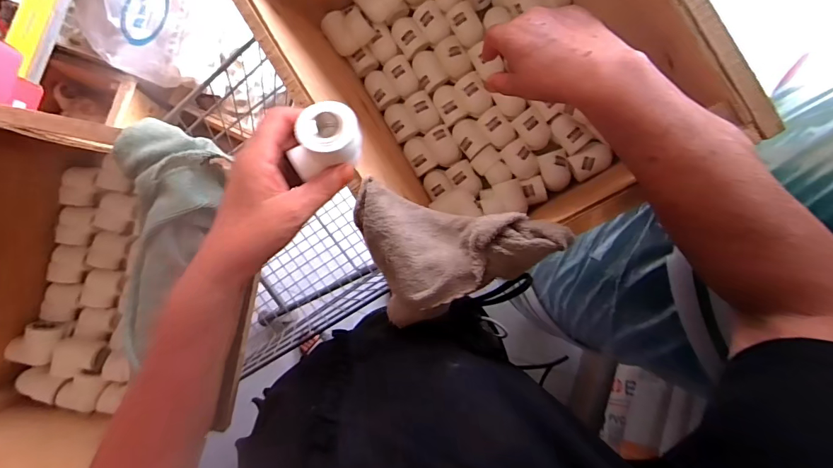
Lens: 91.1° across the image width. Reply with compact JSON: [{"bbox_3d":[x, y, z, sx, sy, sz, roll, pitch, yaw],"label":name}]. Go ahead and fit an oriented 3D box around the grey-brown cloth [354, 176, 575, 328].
[{"bbox_3d":[0.023,0.025,0.363,0.174,0.077,0.108,17,85,-6],"label":"grey-brown cloth"}]

